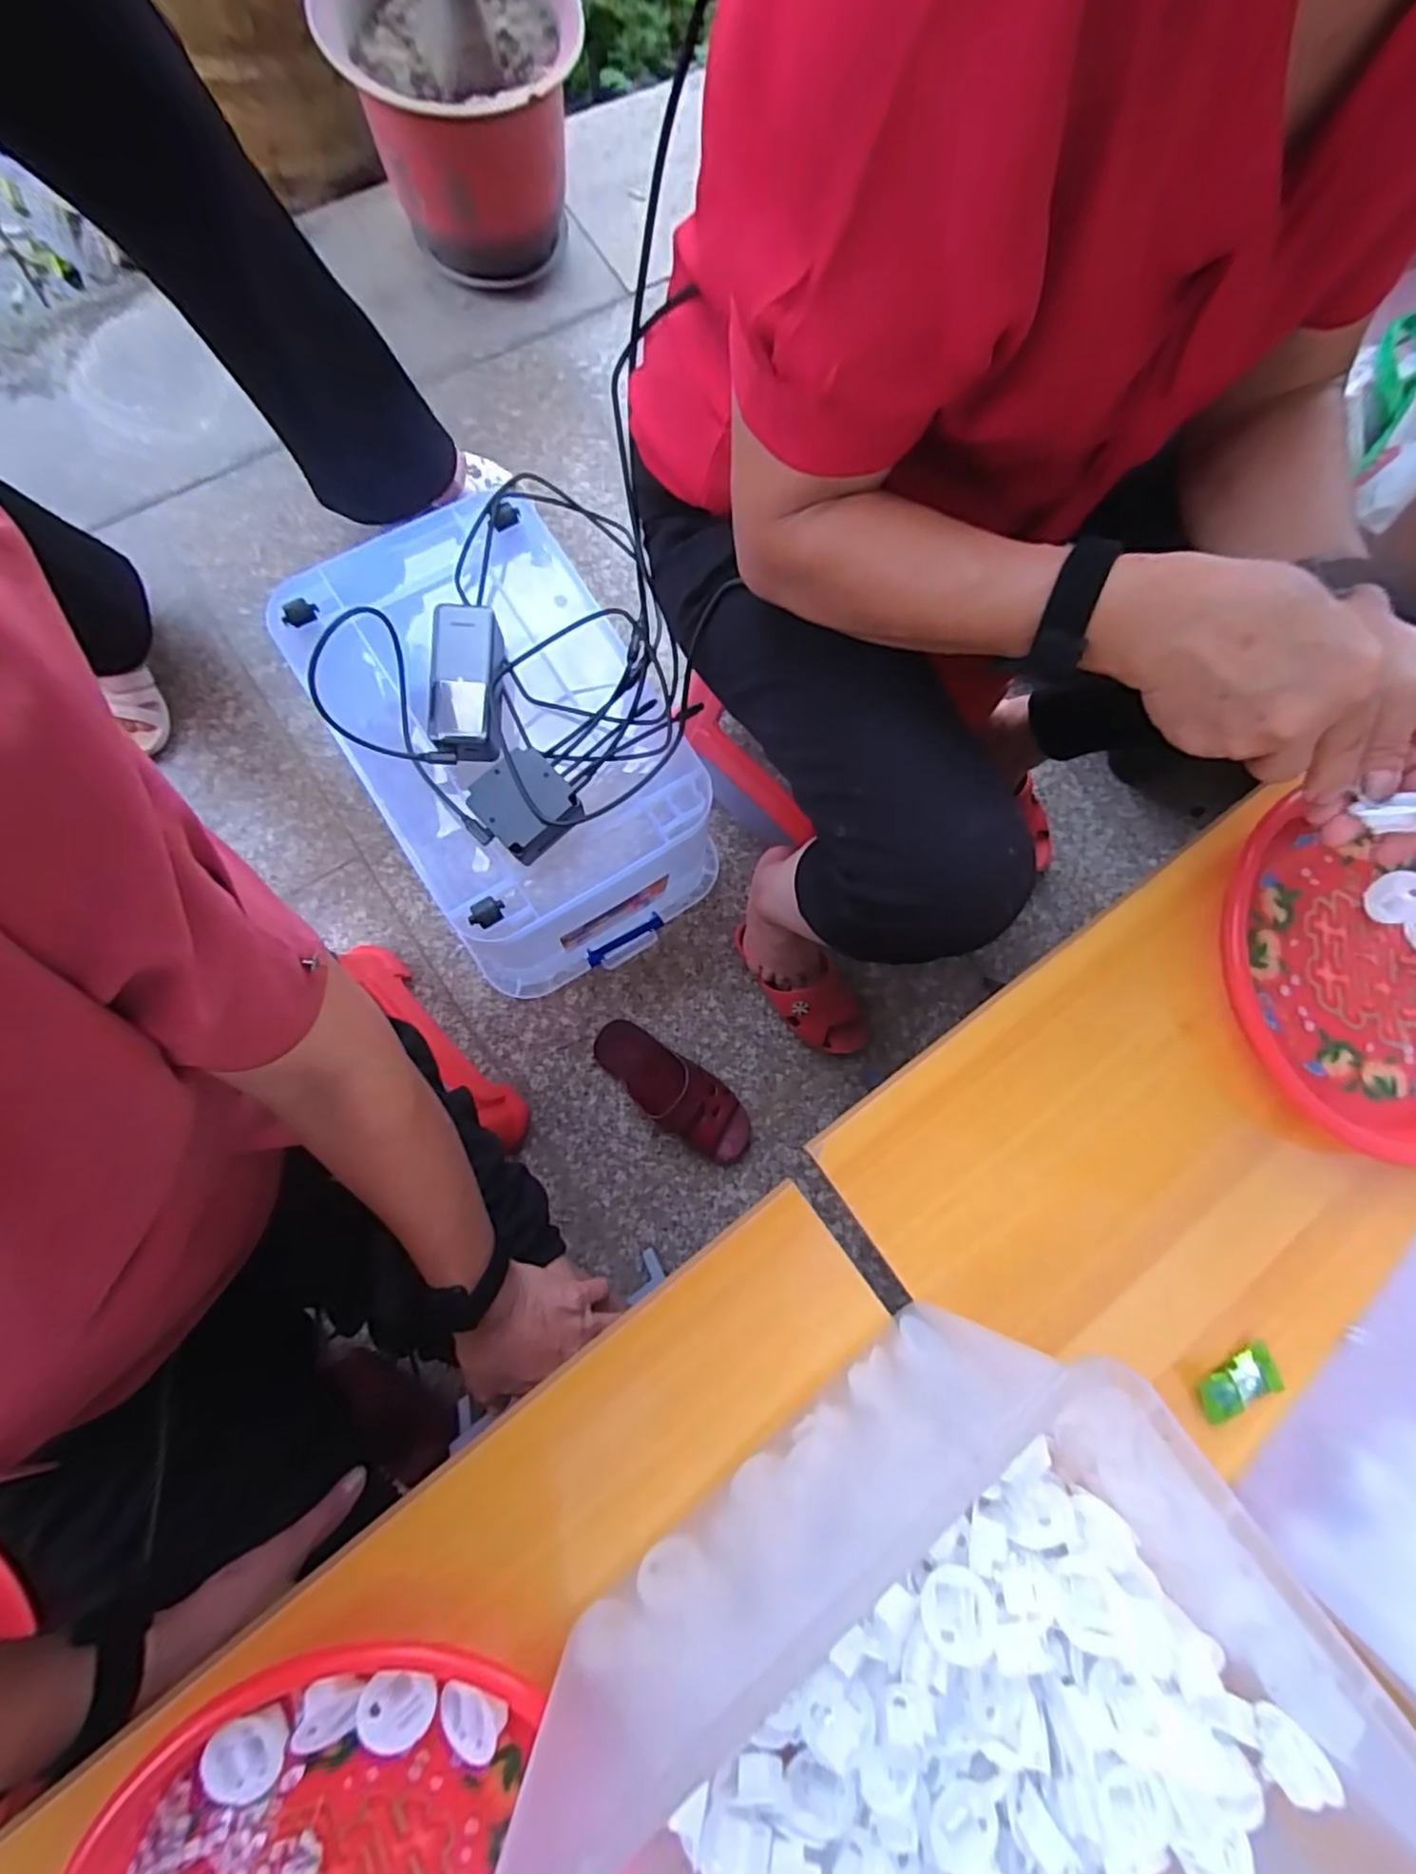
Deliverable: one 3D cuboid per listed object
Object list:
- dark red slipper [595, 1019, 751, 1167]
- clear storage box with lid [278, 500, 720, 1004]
[{"bbox_3d":[-0.045,0.193,0.830,0.226,0.062,0.086,36,80,-1],"label":"dark red slipper"},{"bbox_3d":[-0.205,-0.185,0.736,0.330,0.320,0.412,-30,80,-8],"label":"clear storage box with lid"}]

